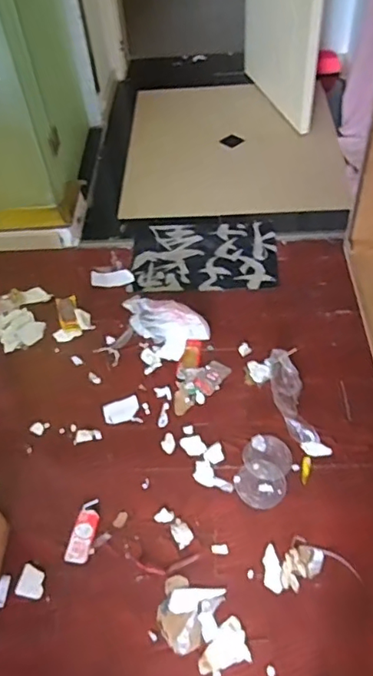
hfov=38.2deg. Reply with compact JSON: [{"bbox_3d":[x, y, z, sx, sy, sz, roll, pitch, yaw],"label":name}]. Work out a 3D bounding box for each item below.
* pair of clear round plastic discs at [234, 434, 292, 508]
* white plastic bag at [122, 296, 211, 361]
[{"bbox_3d":[0.216,0.371,1.514,0.134,0.010,0.213,11,52,13],"label":"pair of clear round plastic discs"},{"bbox_3d":[-0.073,-0.055,1.863,0.181,0.071,0.301,-35,57,-22],"label":"white plastic bag"}]

